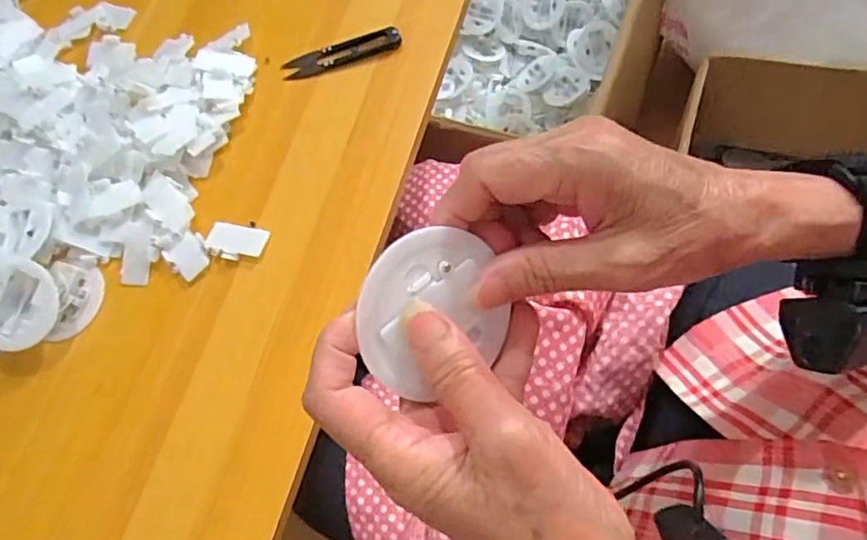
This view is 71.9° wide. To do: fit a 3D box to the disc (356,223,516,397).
[{"bbox_3d":[-0.001,0.015,0.231,0.061,0.005,0.059,-3,97,-28],"label":"disc"}]

